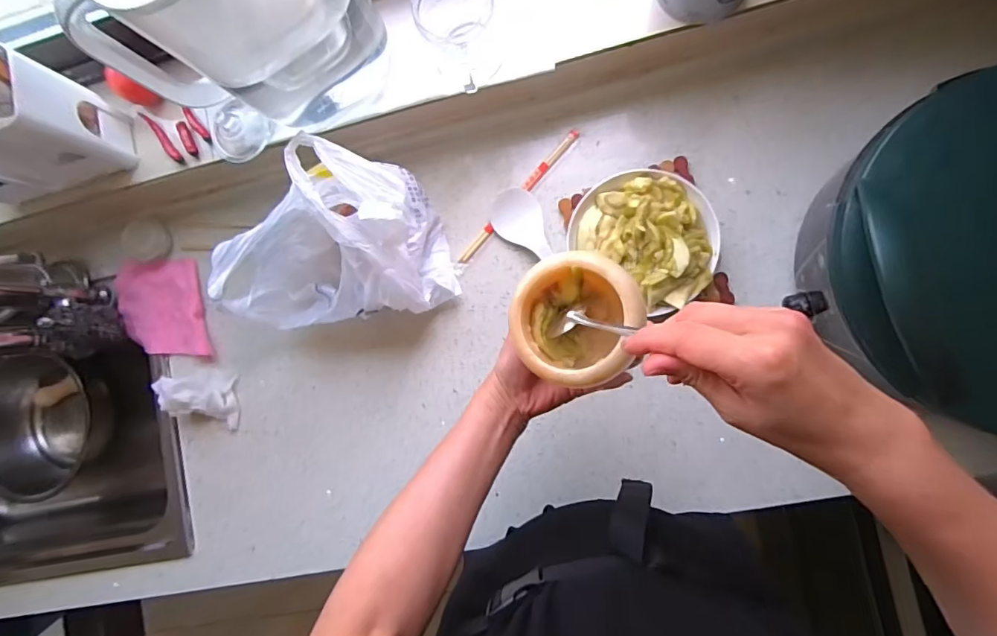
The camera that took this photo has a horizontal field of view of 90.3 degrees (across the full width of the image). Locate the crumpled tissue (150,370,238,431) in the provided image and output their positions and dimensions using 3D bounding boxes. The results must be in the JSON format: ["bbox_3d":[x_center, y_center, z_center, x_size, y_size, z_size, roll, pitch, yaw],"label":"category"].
[{"bbox_3d":[-0.429,0.116,0.707,0.107,0.047,0.074,8,89,9],"label":"crumpled tissue"}]

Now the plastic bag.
[{"bbox_3d":[-0.208,-0.090,0.609,0.272,0.168,0.181,-7,87,9],"label":"plastic bag"}]

